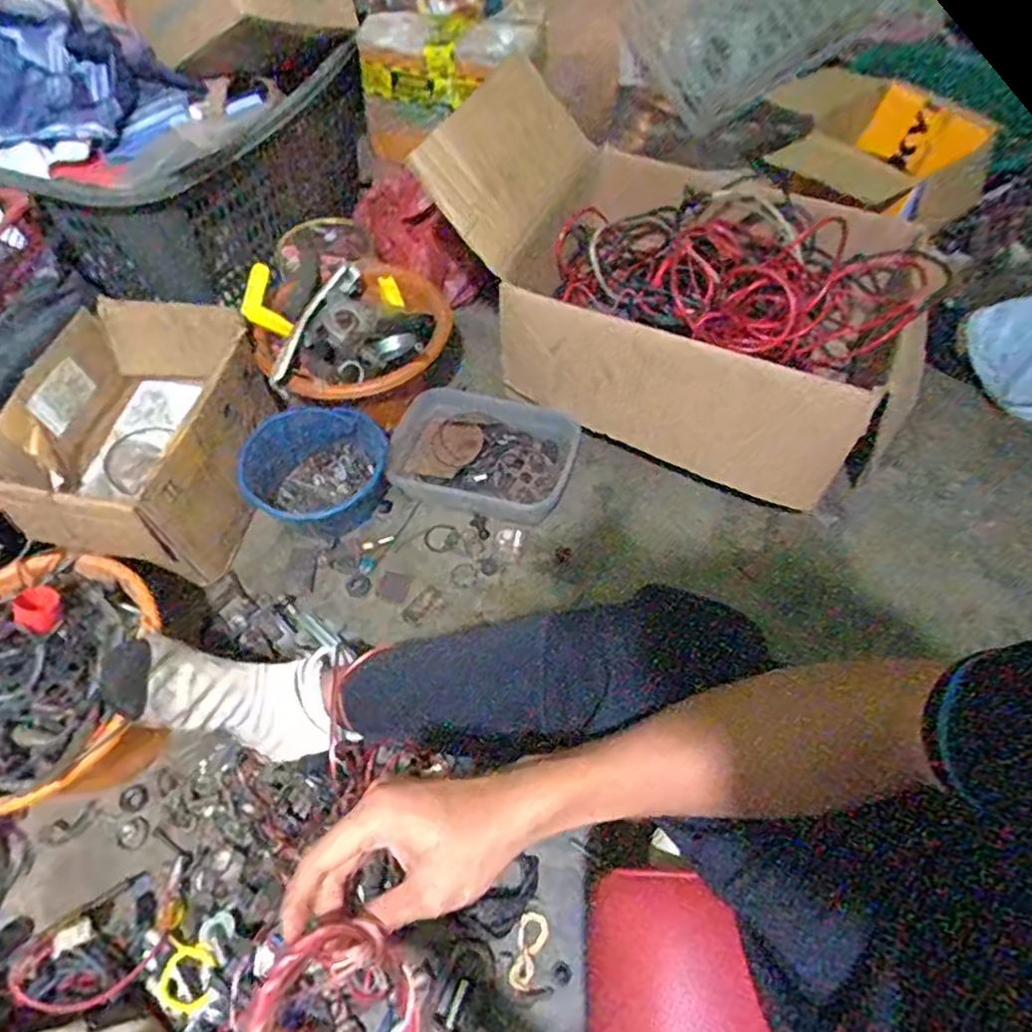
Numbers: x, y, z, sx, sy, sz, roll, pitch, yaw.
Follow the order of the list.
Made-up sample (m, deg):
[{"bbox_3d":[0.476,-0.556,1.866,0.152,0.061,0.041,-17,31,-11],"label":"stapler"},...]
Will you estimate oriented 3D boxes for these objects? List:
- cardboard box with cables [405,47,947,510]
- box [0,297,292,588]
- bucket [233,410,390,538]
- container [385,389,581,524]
[{"bbox_3d":[0.228,-0.319,0.920,0.617,0.283,0.407,25,61,16],"label":"cardboard box with cables"},{"bbox_3d":[-0.458,-0.086,0.850,0.237,0.181,0.314,12,58,8],"label":"box"},{"bbox_3d":[-0.263,-0.056,0.905,0.179,0.086,0.156,-4,57,-2],"label":"bucket"},{"bbox_3d":[-0.044,-0.083,0.940,0.230,0.060,0.178,16,59,11],"label":"container"}]

